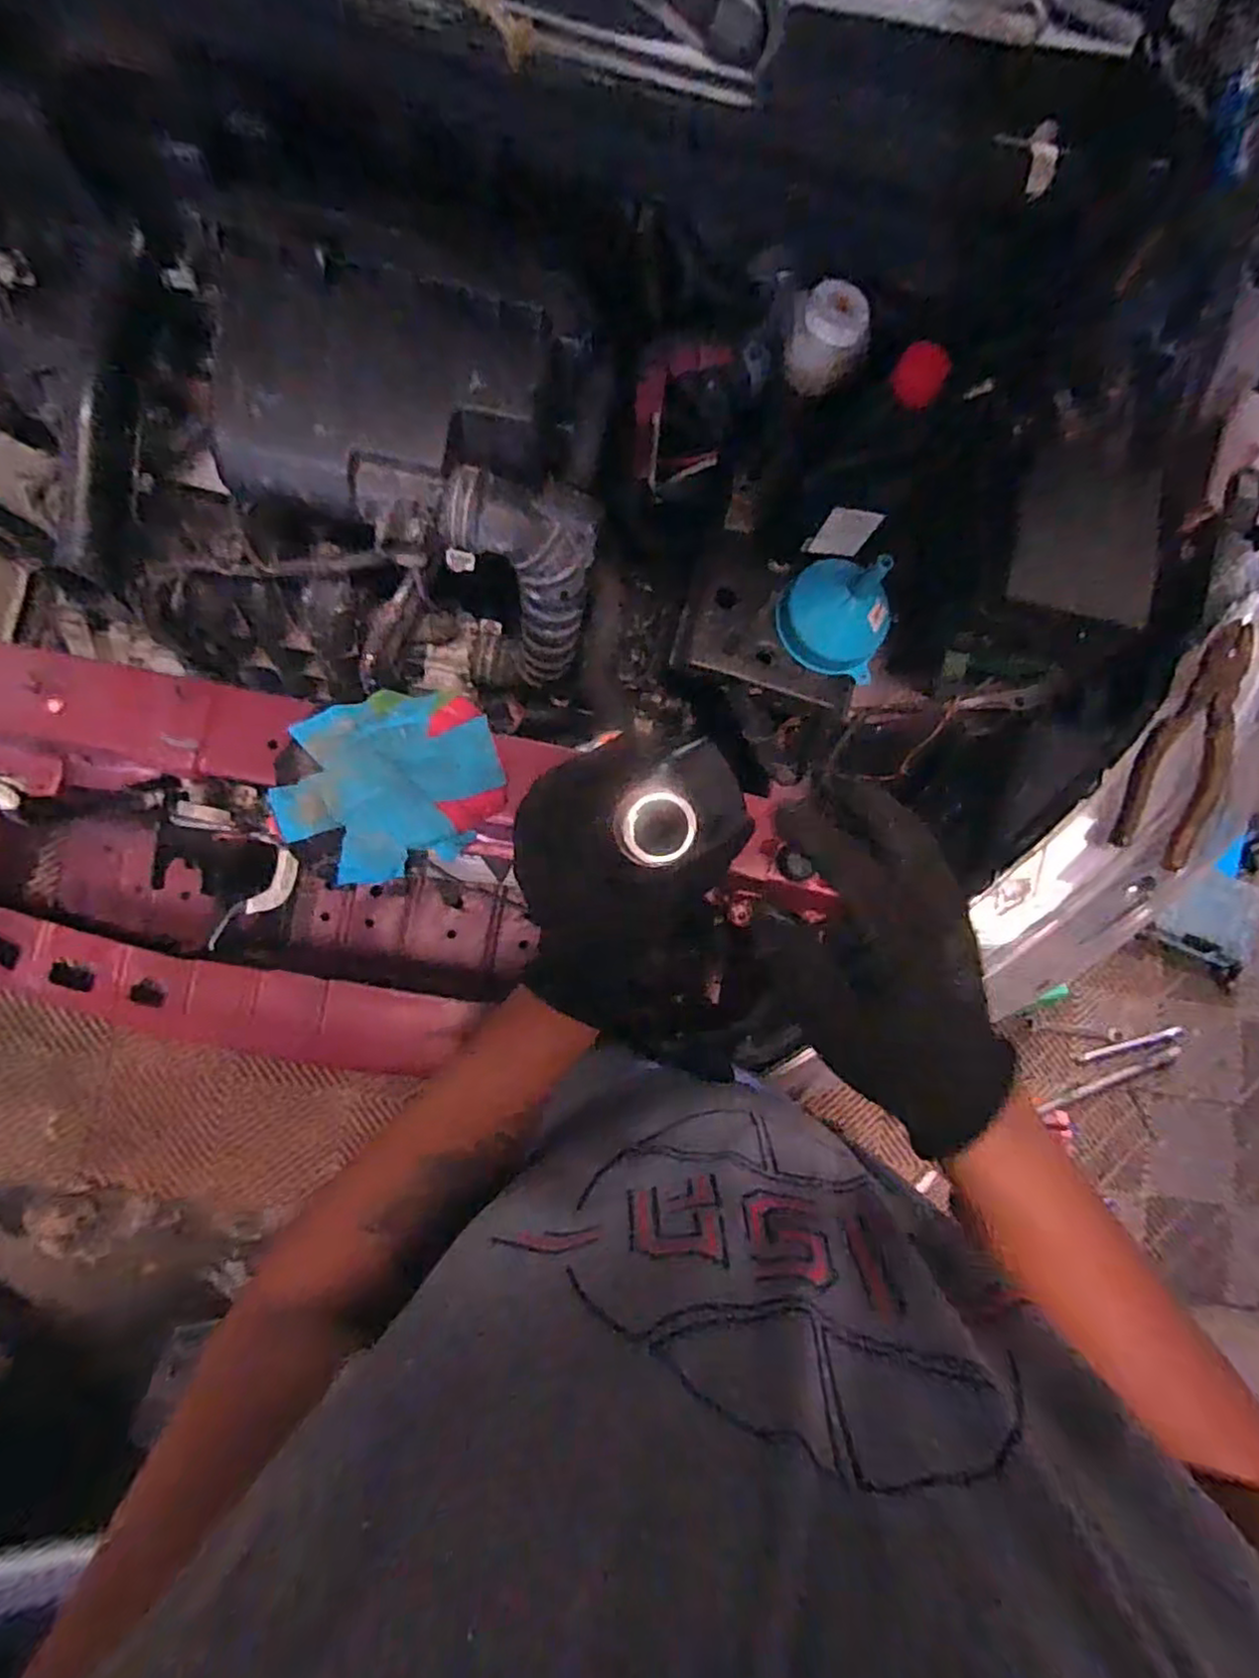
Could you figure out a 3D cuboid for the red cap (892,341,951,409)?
[{"bbox_3d":[0.235,-0.375,0.562,0.042,0.011,0.043,27,126,-17],"label":"red cap"}]

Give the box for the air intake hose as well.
[{"bbox_3d":[-0.098,-0.217,0.626,0.118,0.221,0.098,3,82,-9],"label":"air intake hose"}]

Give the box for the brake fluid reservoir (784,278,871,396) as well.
[{"bbox_3d":[0.175,-0.442,0.616,0.067,0.059,0.061,1,83,-9],"label":"brake fluid reservoir"}]

